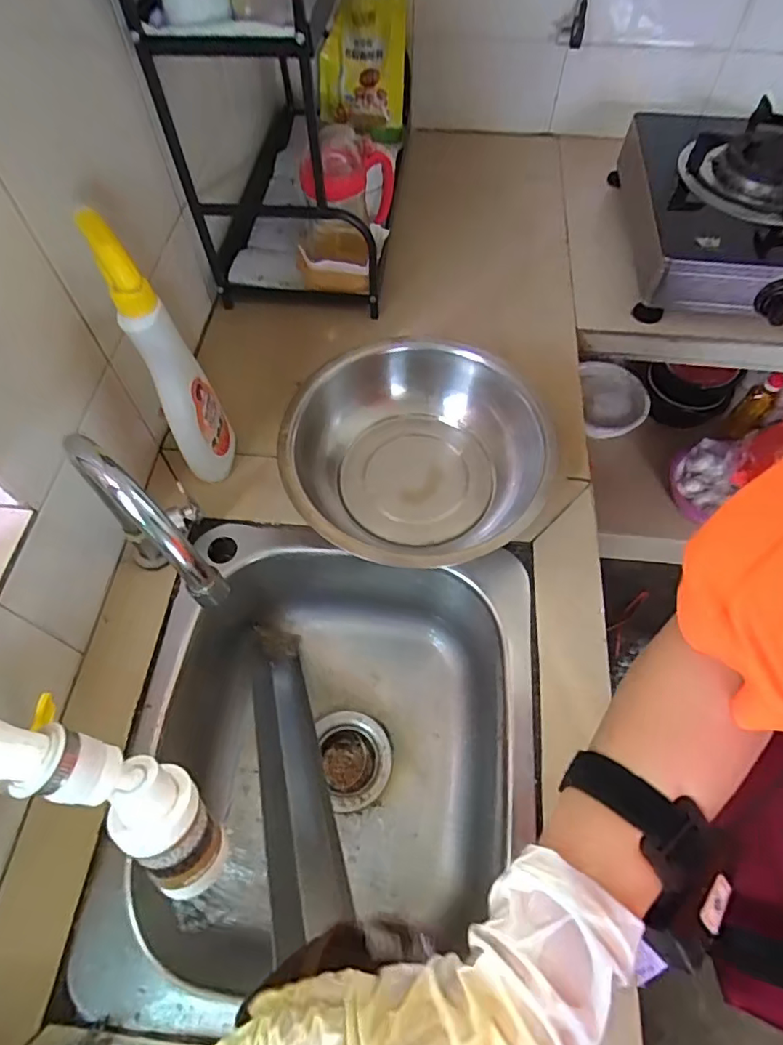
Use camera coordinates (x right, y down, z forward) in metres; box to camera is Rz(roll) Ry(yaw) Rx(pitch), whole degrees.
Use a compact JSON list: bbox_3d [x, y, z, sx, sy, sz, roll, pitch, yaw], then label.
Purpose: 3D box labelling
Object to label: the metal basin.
[{"bbox_3d":[0.032,-0.060,0.593,0.247,0.098,0.261,0,60,1],"label":"metal basin"}]

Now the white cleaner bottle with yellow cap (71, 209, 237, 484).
[{"bbox_3d":[-0.208,-0.145,0.529,0.055,0.274,0.068,-22,62,-11],"label":"white cleaner bottle with yellow cap"}]

